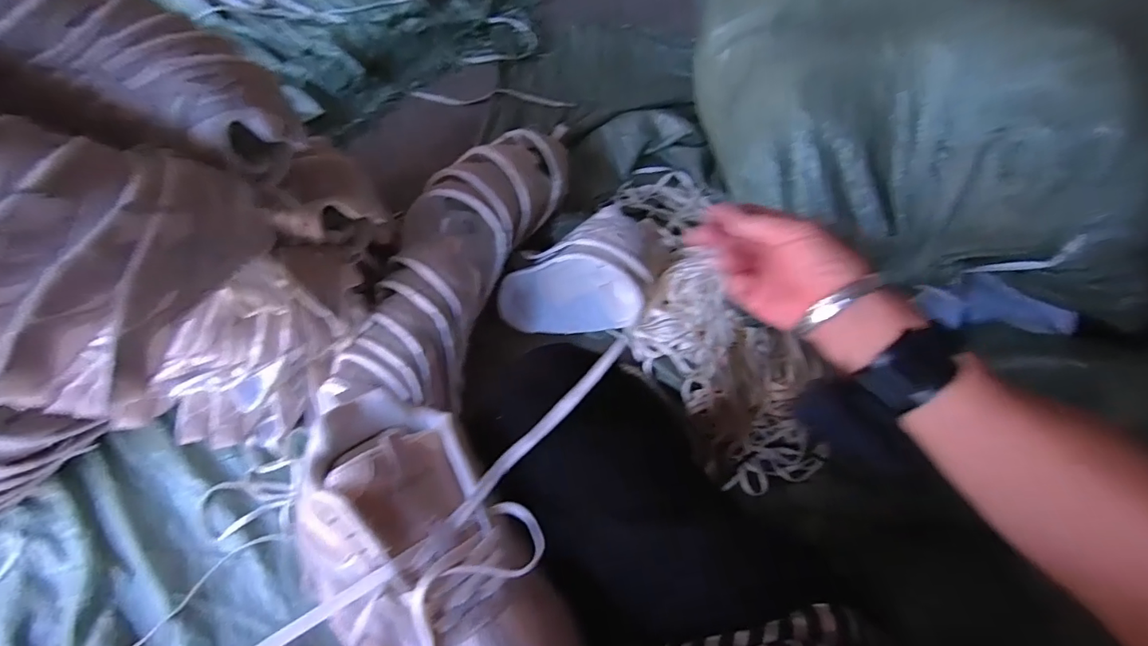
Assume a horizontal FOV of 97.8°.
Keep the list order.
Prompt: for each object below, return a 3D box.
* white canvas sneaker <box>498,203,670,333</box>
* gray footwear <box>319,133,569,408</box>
[{"bbox_3d":[0.007,-0.061,0.748,0.240,0.149,0.131,-15,73,-6],"label":"white canvas sneaker"},{"bbox_3d":[-0.167,-0.103,0.723,0.181,0.108,0.477,22,73,6],"label":"gray footwear"}]

